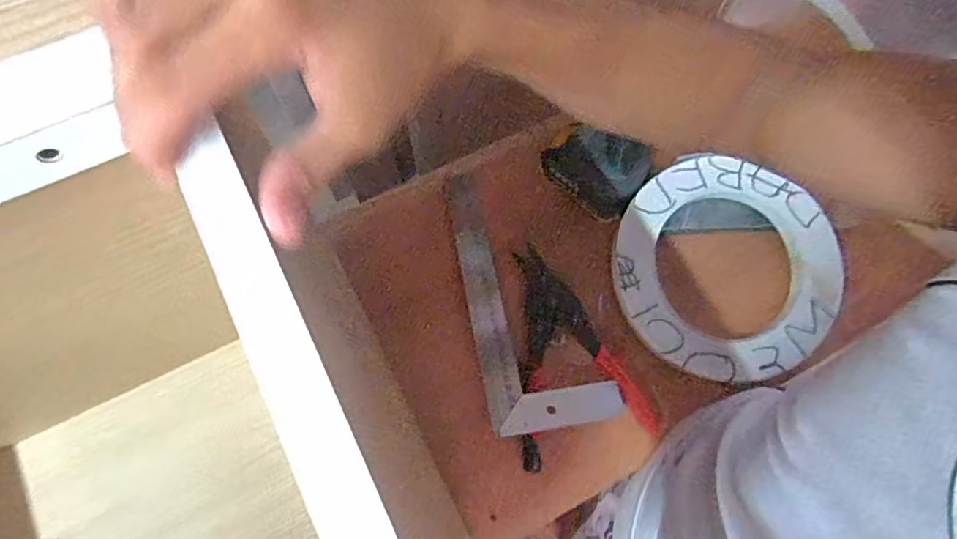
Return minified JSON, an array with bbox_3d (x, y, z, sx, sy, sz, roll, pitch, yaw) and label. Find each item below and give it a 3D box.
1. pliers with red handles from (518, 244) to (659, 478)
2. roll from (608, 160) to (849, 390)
[{"bbox_3d":[0.086,0.079,0.583,0.138,0.022,0.219,-16,73,-6],"label":"pliers with red handles"},{"bbox_3d":[0.269,-0.004,0.603,0.236,0.036,0.236,0,72,-1],"label":"roll"}]

